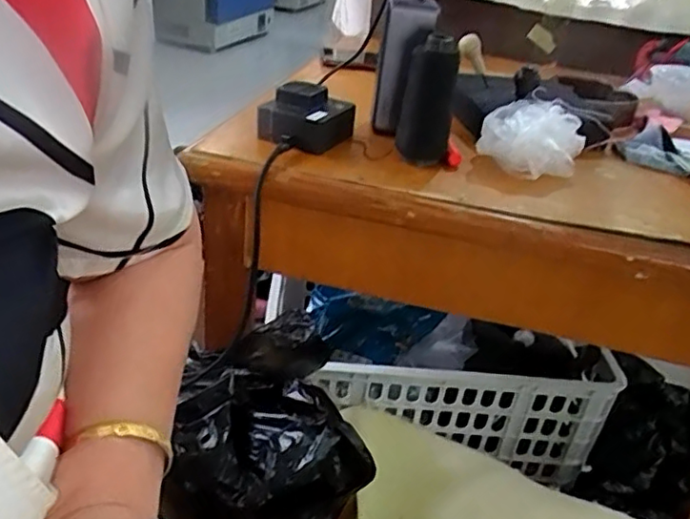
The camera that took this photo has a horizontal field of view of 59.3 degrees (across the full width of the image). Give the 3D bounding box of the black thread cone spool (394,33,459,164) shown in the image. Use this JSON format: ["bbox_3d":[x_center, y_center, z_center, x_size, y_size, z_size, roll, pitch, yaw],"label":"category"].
[{"bbox_3d":[0.076,-0.151,0.559,0.046,0.108,0.053,8,31,2],"label":"black thread cone spool"}]

